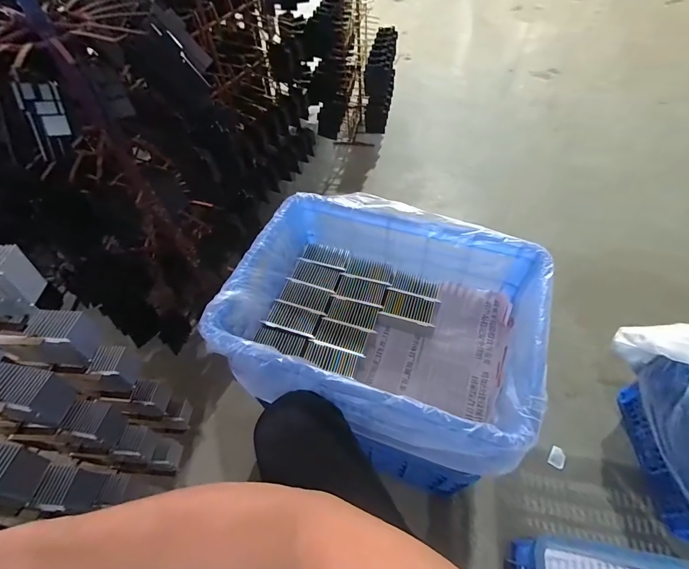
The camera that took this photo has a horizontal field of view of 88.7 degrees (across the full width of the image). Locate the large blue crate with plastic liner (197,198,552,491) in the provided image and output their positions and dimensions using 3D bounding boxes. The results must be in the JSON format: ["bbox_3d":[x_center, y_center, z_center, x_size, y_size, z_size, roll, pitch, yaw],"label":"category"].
[{"bbox_3d":[0.066,0.058,0.633,0.477,0.207,0.370,16,56,15],"label":"large blue crate with plastic liner"}]

